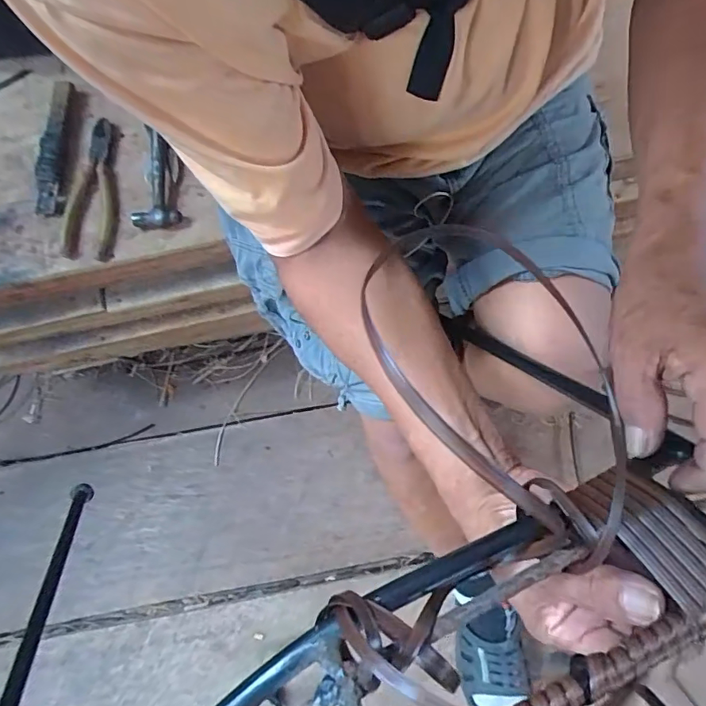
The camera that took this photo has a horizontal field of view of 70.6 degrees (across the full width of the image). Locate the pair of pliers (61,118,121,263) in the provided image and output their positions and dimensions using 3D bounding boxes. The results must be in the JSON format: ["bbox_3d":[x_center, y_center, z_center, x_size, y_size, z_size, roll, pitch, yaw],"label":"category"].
[{"bbox_3d":[-0.297,-0.189,0.579,0.053,0.015,0.168,3,79,0],"label":"pair of pliers"}]

